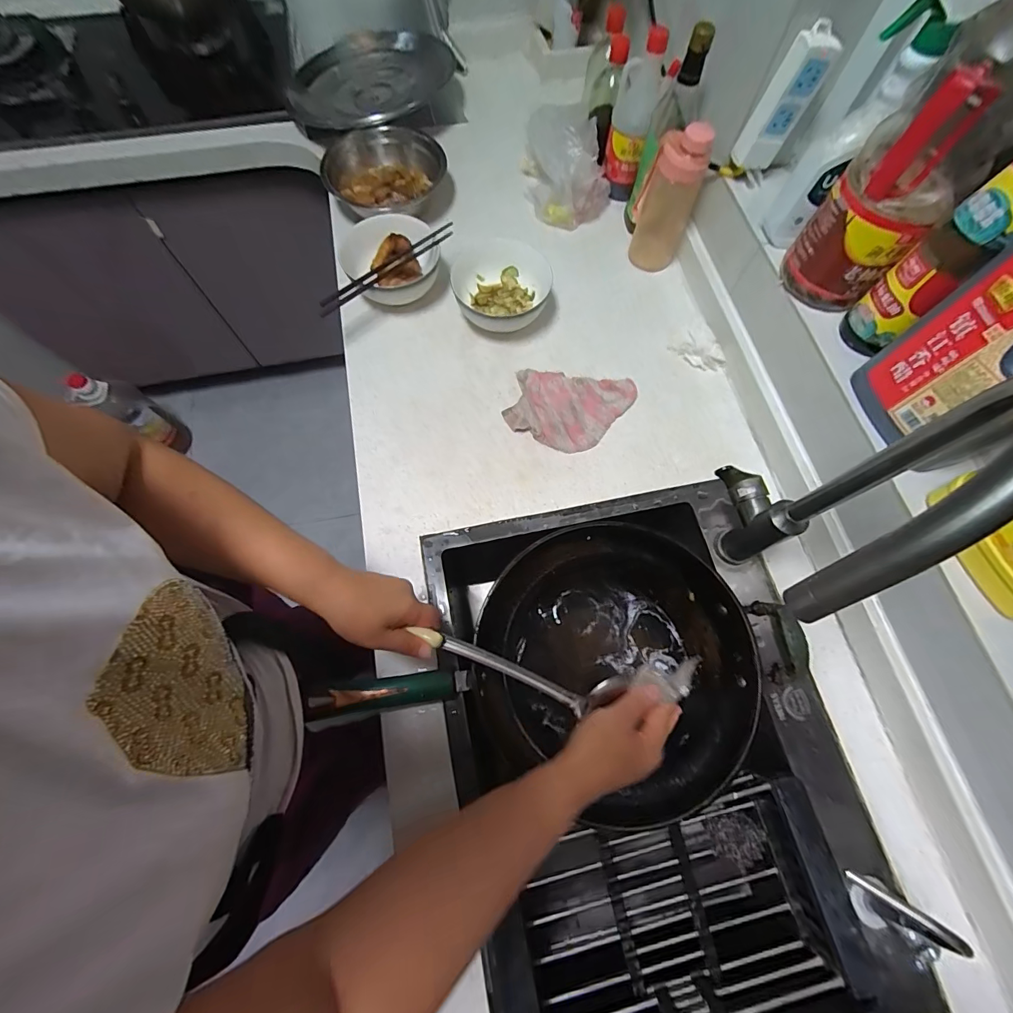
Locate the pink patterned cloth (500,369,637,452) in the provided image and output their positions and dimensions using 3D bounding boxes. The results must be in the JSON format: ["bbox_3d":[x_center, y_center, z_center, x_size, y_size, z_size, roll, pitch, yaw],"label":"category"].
[{"bbox_3d":[0.093,-0.140,0.627,0.179,0.034,0.122,8,72,3],"label":"pink patterned cloth"}]

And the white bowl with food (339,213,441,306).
[{"bbox_3d":[-0.177,-0.376,0.671,0.142,0.069,0.154,0,71,0],"label":"white bowl with food"}]

